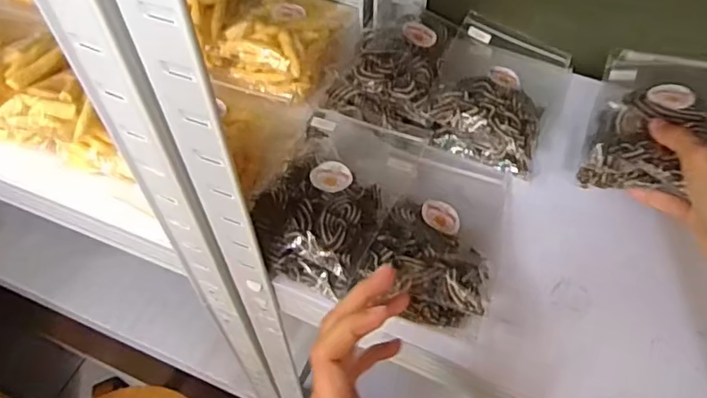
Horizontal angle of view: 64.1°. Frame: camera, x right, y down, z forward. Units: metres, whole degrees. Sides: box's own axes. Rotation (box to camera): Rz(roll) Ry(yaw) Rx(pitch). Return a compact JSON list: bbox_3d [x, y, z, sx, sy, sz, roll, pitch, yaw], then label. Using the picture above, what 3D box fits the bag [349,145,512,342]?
[{"bbox_3d":[0.066,0.016,0.400,0.083,0.037,0.143,16,58,12],"label":"bag"}]

